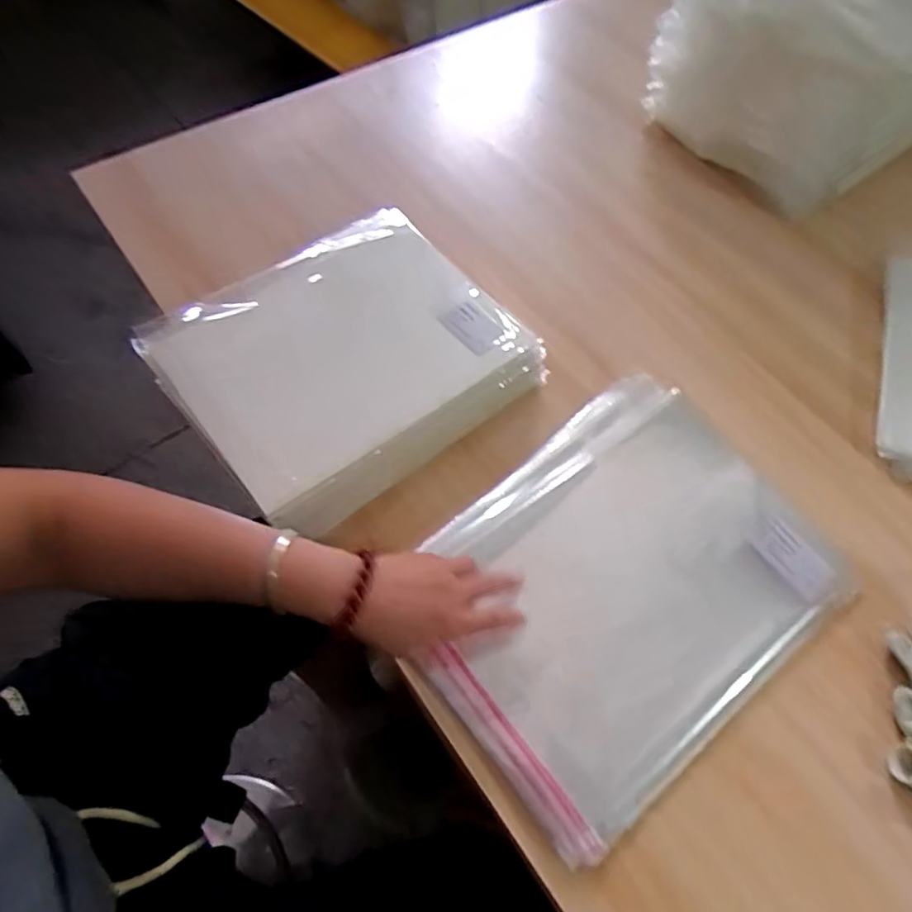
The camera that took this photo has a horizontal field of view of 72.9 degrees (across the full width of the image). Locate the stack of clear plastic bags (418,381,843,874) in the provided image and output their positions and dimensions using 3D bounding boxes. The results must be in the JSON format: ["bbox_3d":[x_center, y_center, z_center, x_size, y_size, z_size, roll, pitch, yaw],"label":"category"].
[{"bbox_3d":[0.136,0.107,0.523,0.347,0.030,0.264,-37,67,-19],"label":"stack of clear plastic bags"}]

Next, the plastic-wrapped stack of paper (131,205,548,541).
[{"bbox_3d":[-0.108,-0.095,0.621,0.315,0.083,0.263,-33,68,-18],"label":"plastic-wrapped stack of paper"}]

